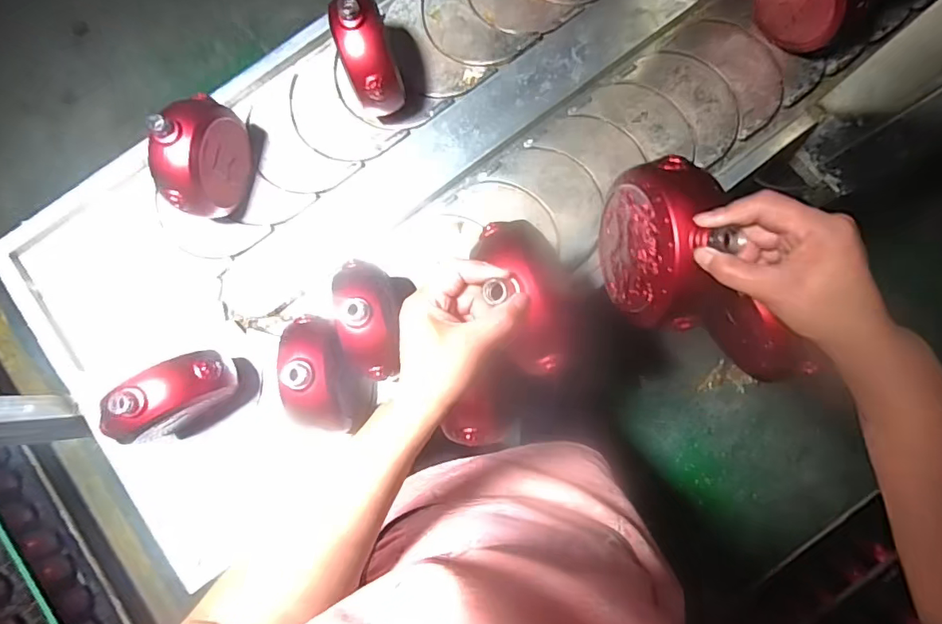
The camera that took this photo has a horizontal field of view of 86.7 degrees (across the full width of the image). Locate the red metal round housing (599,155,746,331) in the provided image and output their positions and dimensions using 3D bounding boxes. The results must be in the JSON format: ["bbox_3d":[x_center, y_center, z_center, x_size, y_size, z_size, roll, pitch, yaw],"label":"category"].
[{"bbox_3d":[0.154,-0.052,0.409,0.064,0.122,0.130,1,83,1],"label":"red metal round housing"}]

